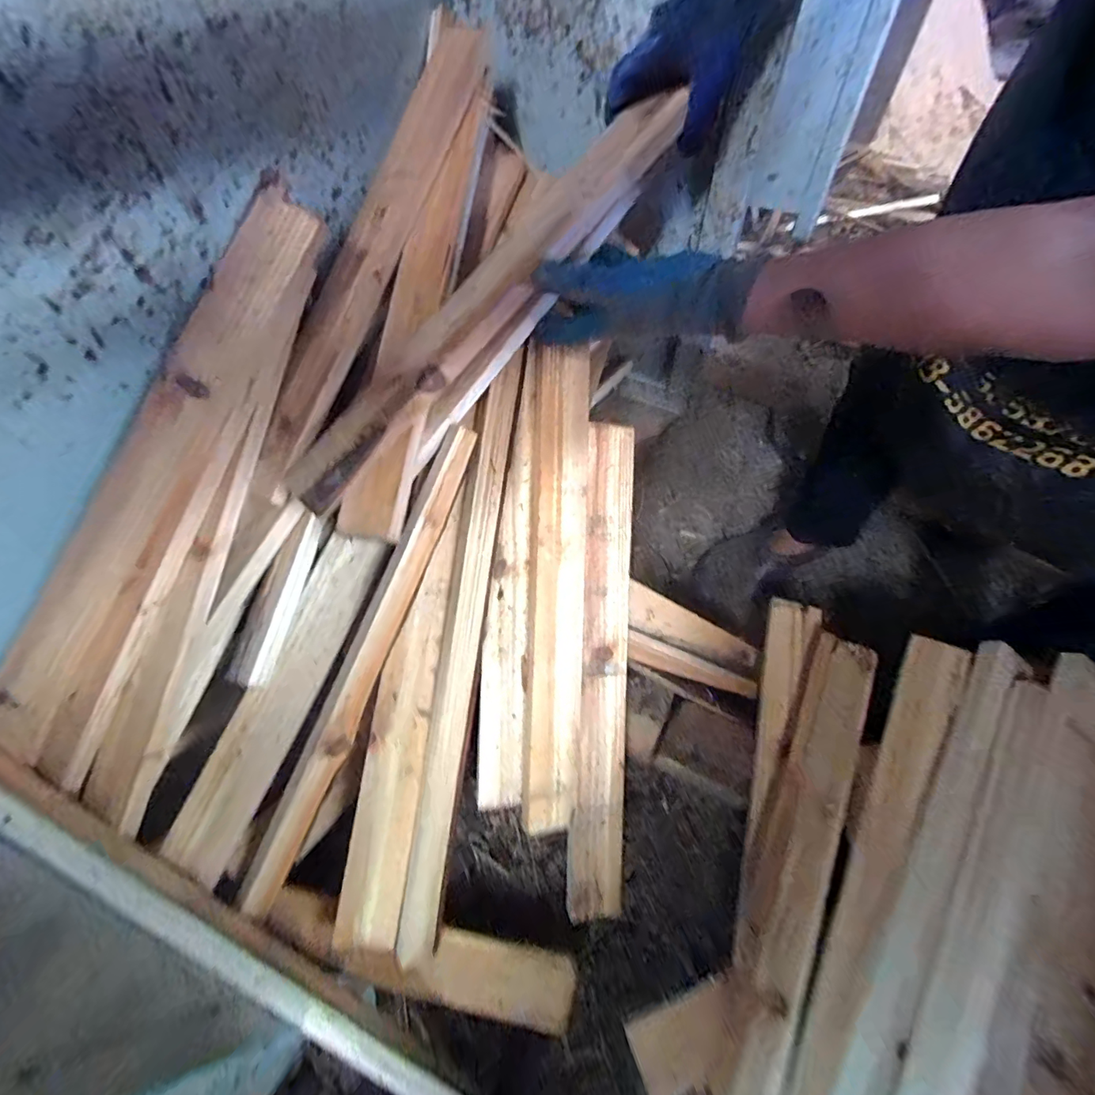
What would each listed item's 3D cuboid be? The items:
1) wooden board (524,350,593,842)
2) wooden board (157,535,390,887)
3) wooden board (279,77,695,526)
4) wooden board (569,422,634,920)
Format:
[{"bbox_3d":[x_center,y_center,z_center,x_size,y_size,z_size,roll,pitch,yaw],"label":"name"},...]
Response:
[{"bbox_3d":[0.015,0.030,0.481,0.065,0.016,0.451,2,85,-17],"label":"wooden board"},{"bbox_3d":[-0.232,0.126,0.435,0.055,0.013,0.296,27,79,-10],"label":"wooden board"},{"bbox_3d":[-0.057,-0.200,0.410,0.427,0.024,0.060,-46,63,0],"label":"wooden board"},{"bbox_3d":[0.058,0.111,0.501,0.052,0.034,0.485,3,85,2],"label":"wooden board"}]

